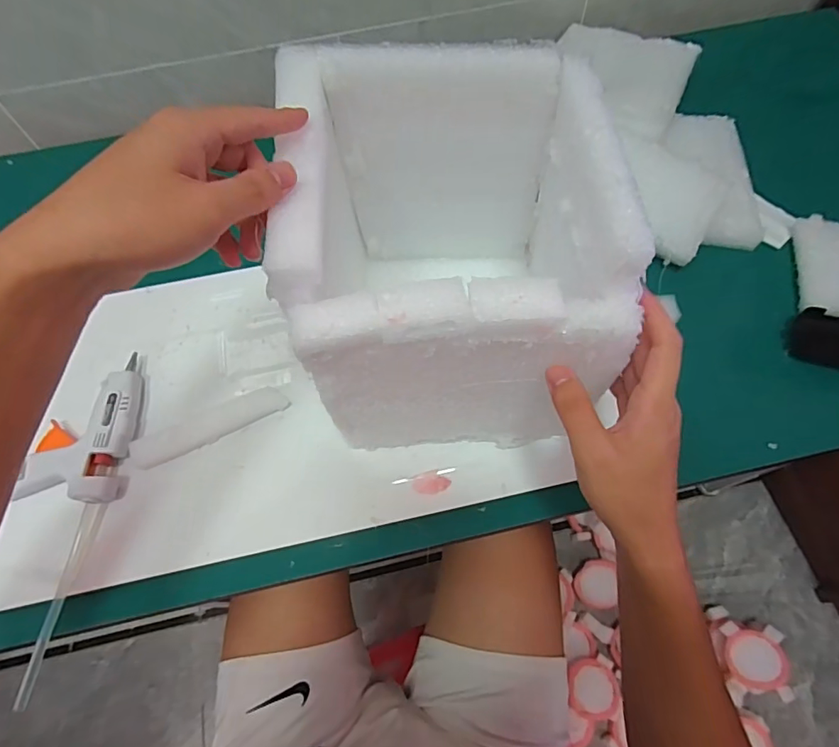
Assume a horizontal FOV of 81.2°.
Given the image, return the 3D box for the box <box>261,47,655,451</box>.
[{"bbox_3d":[0.021,-0.077,0.373,0.193,0.213,0.205,-6,65,-1],"label":"box"}]

